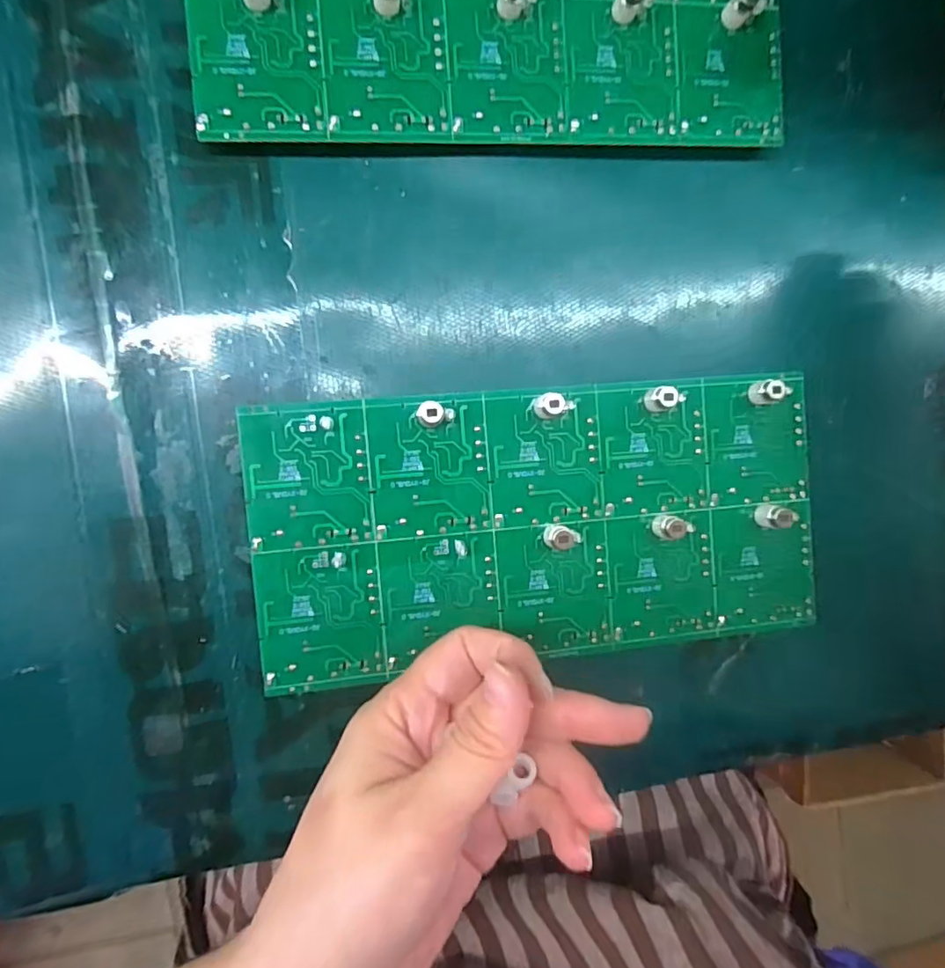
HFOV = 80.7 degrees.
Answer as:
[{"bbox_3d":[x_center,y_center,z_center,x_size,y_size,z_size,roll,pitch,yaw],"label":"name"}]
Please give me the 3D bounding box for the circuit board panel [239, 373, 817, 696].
[{"bbox_3d":[0.031,0.016,0.222,0.224,0.018,0.105,-5,94,-8],"label":"circuit board panel"}]

